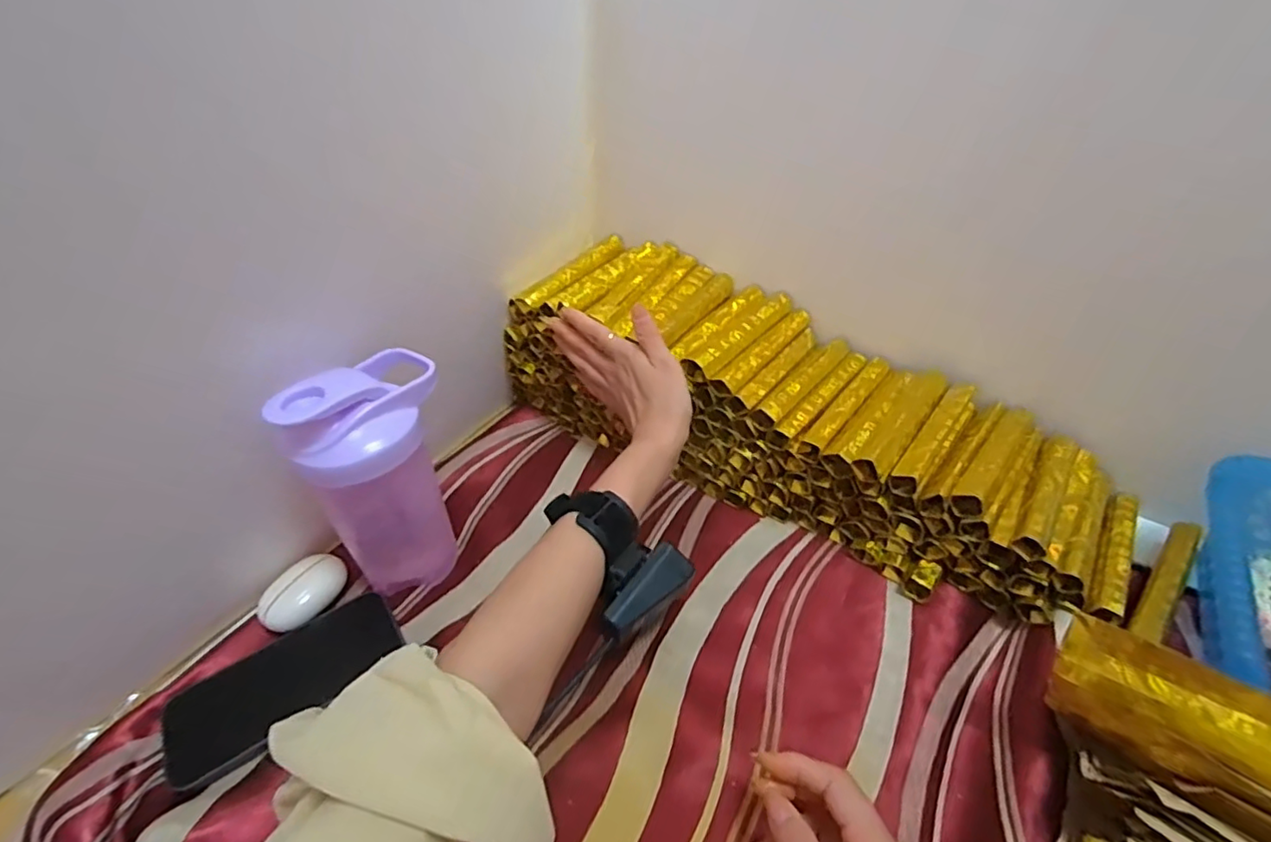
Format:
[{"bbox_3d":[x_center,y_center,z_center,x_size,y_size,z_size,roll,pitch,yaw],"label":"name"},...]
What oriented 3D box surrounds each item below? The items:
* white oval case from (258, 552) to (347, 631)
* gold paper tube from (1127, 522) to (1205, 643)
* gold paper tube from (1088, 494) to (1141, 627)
[{"bbox_3d":[-0.248,0.126,0.445,0.035,0.024,0.060,16,44,22],"label":"white oval case"},{"bbox_3d":[0.367,0.109,0.411,0.018,0.020,0.121,31,51,34],"label":"gold paper tube"},{"bbox_3d":[0.353,0.091,0.437,0.020,0.013,0.138,25,48,30],"label":"gold paper tube"}]

